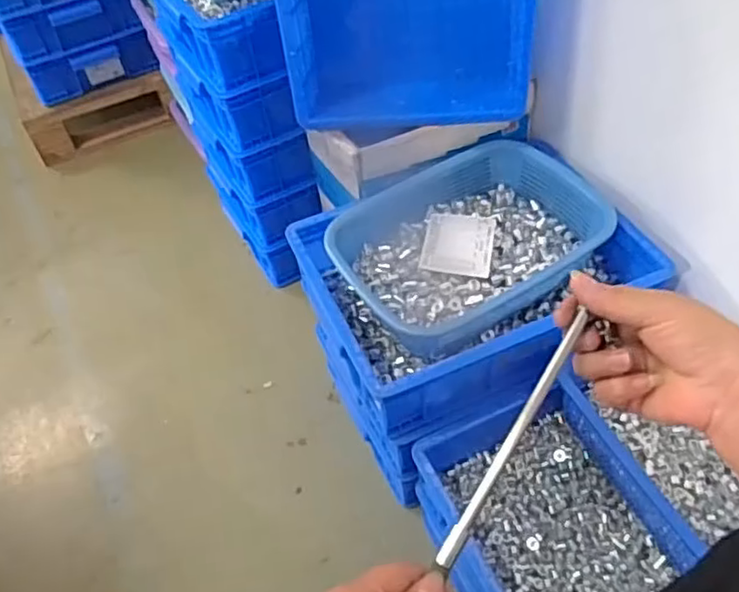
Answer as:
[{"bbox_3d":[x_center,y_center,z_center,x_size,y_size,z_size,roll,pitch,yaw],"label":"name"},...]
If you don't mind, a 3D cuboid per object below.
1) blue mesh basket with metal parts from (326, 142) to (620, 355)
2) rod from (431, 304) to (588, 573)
[{"bbox_3d":[0.124,-0.073,0.862,0.337,0.081,0.249,-25,53,-16],"label":"blue mesh basket with metal parts"},{"bbox_3d":[0.091,0.089,0.404,0.011,0.007,0.175,28,80,25],"label":"rod"}]

